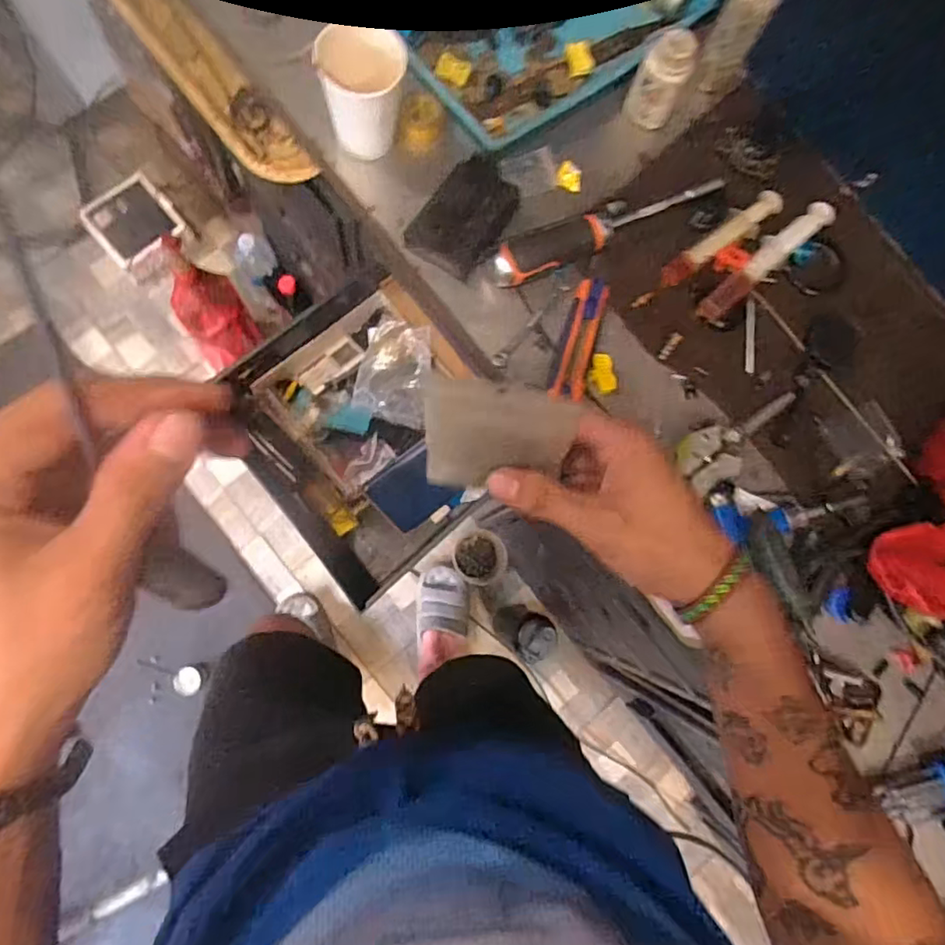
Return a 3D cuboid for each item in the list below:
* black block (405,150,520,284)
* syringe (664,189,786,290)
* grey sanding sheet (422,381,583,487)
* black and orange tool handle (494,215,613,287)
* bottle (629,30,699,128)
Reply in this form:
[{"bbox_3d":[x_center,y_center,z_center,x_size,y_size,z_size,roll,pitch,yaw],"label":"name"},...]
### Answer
[{"bbox_3d":[-0.008,-0.230,0.547,0.065,0.036,0.096,40,79,0],"label":"black block"},{"bbox_3d":[0.238,-0.222,0.573,0.138,0.017,0.029,-37,88,-10],"label":"syringe"},{"bbox_3d":[0.013,-0.020,0.327,0.077,0.008,0.065,3,128,2],"label":"grey sanding sheet"},{"bbox_3d":[0.068,-0.204,0.553,0.107,0.035,0.041,-24,86,-5],"label":"black and orange tool handle"},{"bbox_3d":[0.174,-0.361,0.554,0.041,0.074,0.033,28,80,-2],"label":"bottle"}]

